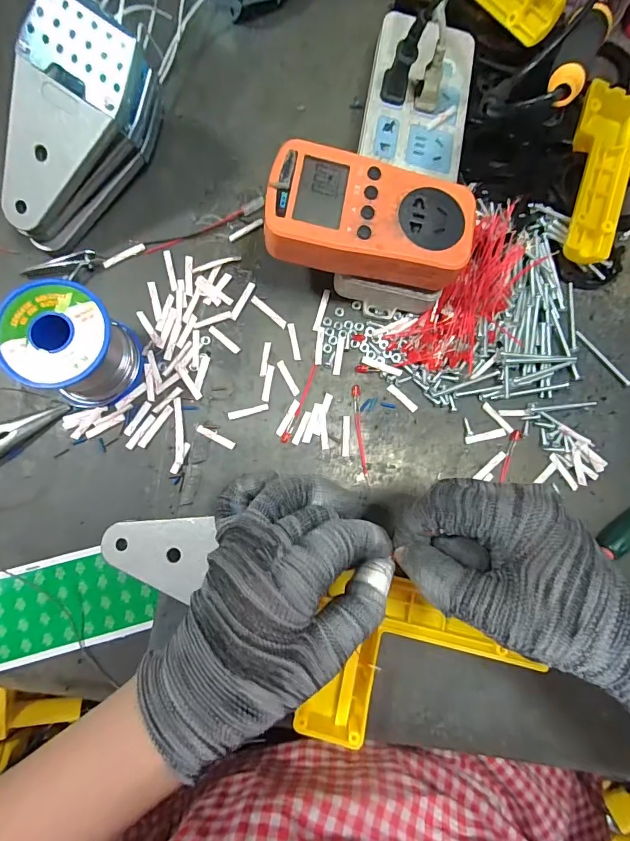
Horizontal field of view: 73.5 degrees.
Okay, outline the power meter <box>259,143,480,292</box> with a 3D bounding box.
[{"bbox_3d":[0.034,-0.127,0.266,0.125,0.030,0.068,8,81,-2],"label":"power meter"}]

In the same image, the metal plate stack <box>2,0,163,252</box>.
[{"bbox_3d":[-0.164,-0.189,0.282,0.068,0.091,0.136,35,81,2],"label":"metal plate stack"}]

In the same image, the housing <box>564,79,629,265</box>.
[{"bbox_3d":[0.260,-0.185,0.339,0.113,0.029,0.146,11,81,-2],"label":"housing"}]

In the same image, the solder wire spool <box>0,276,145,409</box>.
[{"bbox_3d":[-0.156,-0.046,0.275,0.063,0.064,0.062,22,81,0],"label":"solder wire spool"}]

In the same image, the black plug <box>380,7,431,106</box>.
[{"bbox_3d":[0.060,-0.248,0.290,0.018,0.050,0.021,14,81,-1],"label":"black plug"}]

